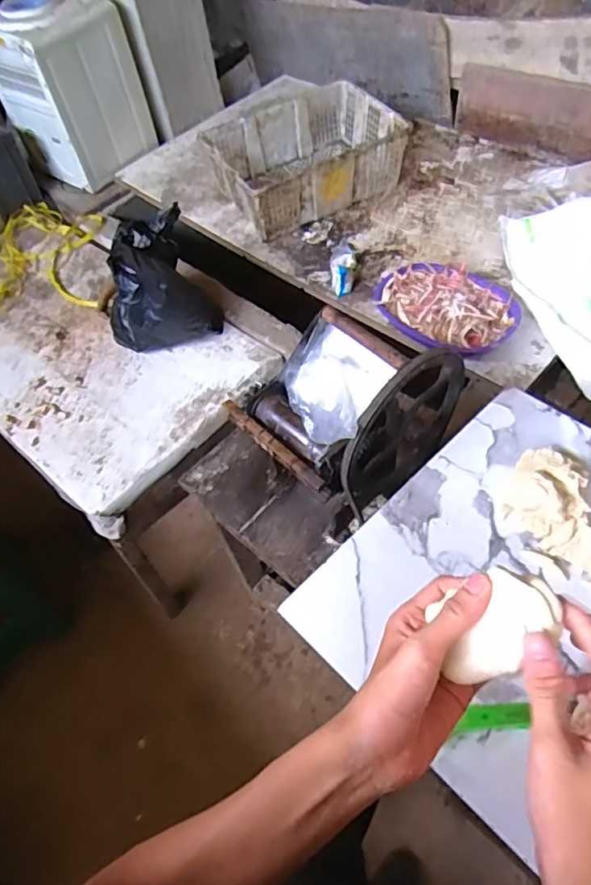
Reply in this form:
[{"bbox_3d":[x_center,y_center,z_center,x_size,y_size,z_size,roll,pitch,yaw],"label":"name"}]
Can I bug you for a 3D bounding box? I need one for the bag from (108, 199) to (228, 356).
[{"bbox_3d":[-0.315,-0.354,1.301,0.239,0.306,0.182,-24,54,-12],"label":"bag"}]

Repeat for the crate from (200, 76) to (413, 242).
[{"bbox_3d":[0.011,-0.785,1.591,0.479,0.172,0.358,-30,55,-16],"label":"crate"}]

